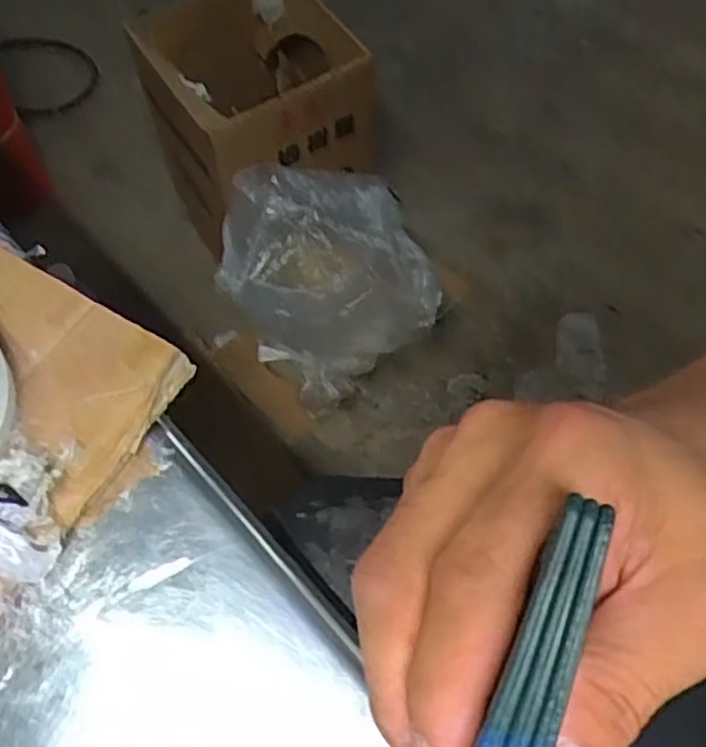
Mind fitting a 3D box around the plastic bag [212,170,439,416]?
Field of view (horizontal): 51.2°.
[{"bbox_3d":[-0.032,-0.116,0.941,0.258,0.272,0.192,-20,64,-11],"label":"plastic bag"}]

